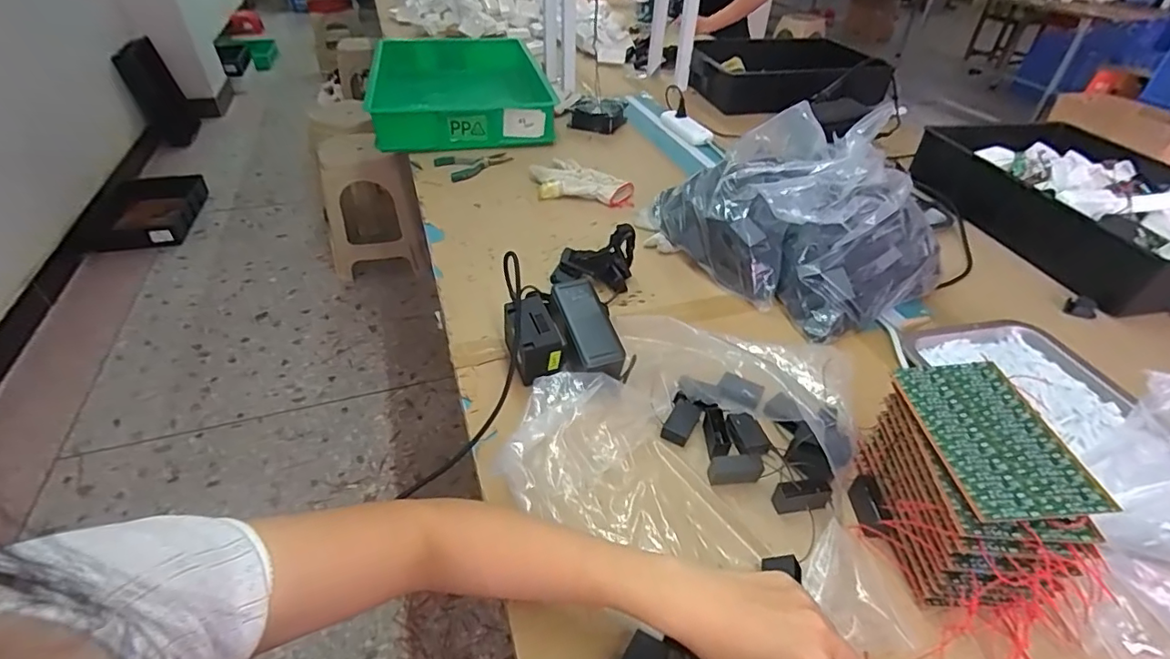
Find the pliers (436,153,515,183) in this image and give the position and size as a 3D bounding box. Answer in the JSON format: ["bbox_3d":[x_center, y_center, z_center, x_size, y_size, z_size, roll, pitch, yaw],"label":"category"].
[{"bbox_3d":[-0.221,-0.340,1.091,0.146,0.013,0.093,-25,47,-27],"label":"pliers"}]

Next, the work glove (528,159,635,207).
[{"bbox_3d":[-0.008,-0.283,1.024,0.190,0.033,0.126,3,41,3],"label":"work glove"}]

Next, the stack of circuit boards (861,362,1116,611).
[{"bbox_3d":[0.324,0.135,0.476,0.117,0.123,0.177,0,41,-1],"label":"stack of circuit boards"}]

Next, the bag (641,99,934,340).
[{"bbox_3d":[0.309,-0.177,0.808,0.292,0.162,0.370,-17,44,-20],"label":"bag"}]

